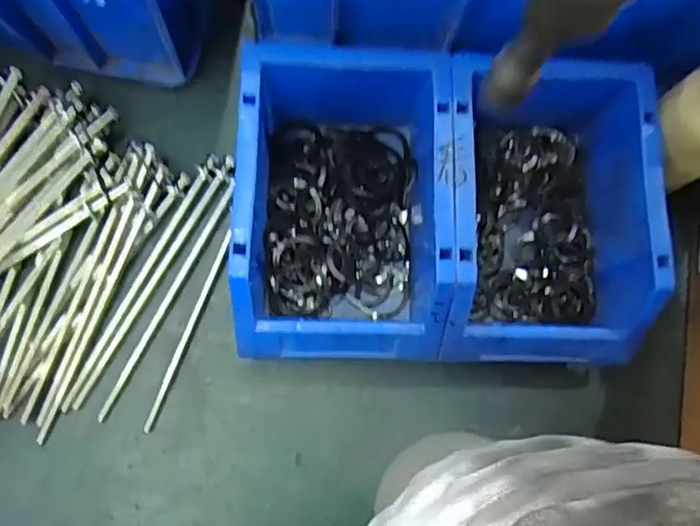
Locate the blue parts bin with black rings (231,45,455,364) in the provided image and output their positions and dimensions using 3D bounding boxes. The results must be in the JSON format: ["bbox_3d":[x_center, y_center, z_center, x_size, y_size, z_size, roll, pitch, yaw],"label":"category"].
[{"bbox_3d":[-0.005,-0.032,0.331,0.106,0.073,0.165,1,79,-5],"label":"blue parts bin with black rings"}]

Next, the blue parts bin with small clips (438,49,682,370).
[{"bbox_3d":[0.101,-0.027,0.335,0.107,0.071,0.162,1,79,-5],"label":"blue parts bin with small clips"}]

